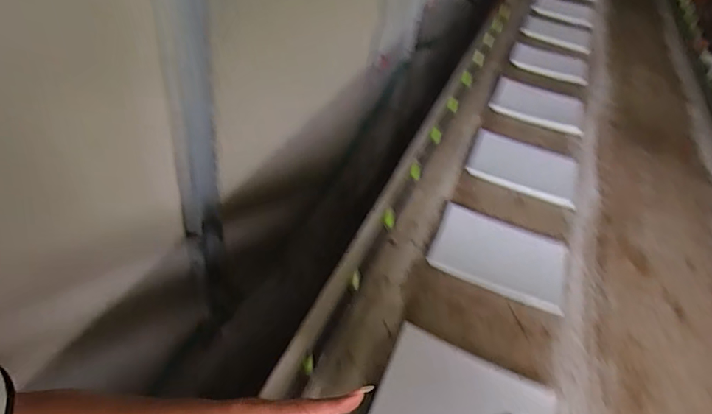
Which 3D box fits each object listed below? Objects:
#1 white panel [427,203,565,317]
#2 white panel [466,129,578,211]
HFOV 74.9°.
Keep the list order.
[{"bbox_3d":[0.311,0.103,1.015,0.282,0.030,0.222,19,43,10],"label":"white panel"},{"bbox_3d":[0.459,-0.116,1.271,0.281,0.026,0.247,20,43,11],"label":"white panel"}]

